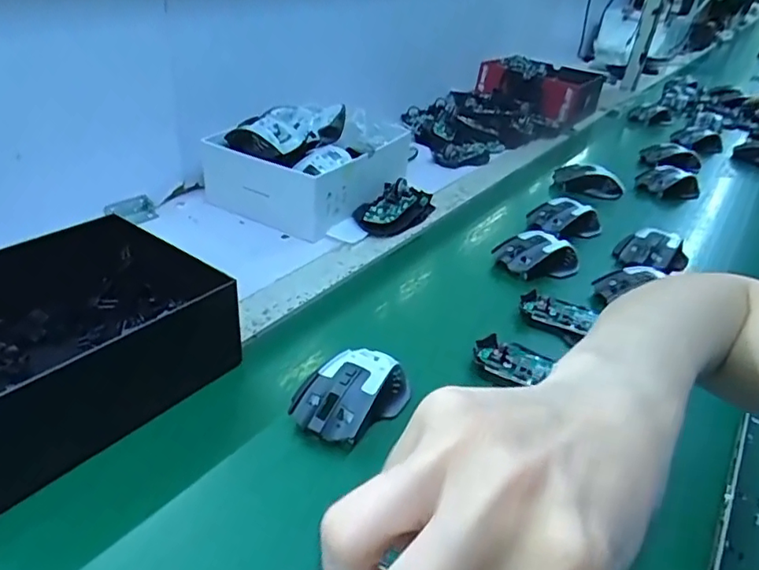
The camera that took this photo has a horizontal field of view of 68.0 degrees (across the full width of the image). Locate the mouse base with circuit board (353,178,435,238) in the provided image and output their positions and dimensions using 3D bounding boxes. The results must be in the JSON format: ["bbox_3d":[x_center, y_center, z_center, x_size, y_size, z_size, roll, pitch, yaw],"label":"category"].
[{"bbox_3d":[0.026,-0.112,0.774,0.075,0.038,0.157,26,38,30],"label":"mouse base with circuit board"}]

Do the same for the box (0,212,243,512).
[{"bbox_3d":[-0.261,0.038,0.457,0.190,0.081,0.221,28,39,32],"label":"box"}]

